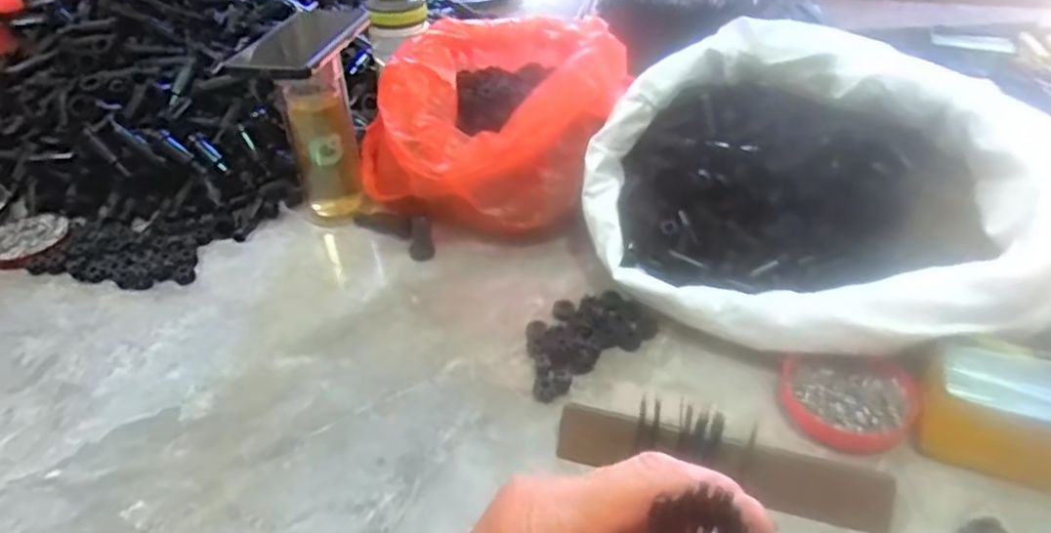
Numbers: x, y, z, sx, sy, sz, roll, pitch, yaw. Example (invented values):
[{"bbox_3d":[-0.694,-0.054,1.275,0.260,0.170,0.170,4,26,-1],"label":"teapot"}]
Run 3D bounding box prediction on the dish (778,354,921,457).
[{"bbox_3d":[0.234,0.096,0.517,0.088,0.023,0.077,4,40,8],"label":"dish"}]

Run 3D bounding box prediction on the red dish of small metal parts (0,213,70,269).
[{"bbox_3d":[-0.503,-0.028,0.718,0.074,0.007,0.079,-1,39,1],"label":"red dish of small metal parts"}]

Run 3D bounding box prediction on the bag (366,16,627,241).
[{"bbox_3d":[-0.051,-0.173,0.756,0.246,0.160,0.301,-9,40,-8],"label":"bag"}]

